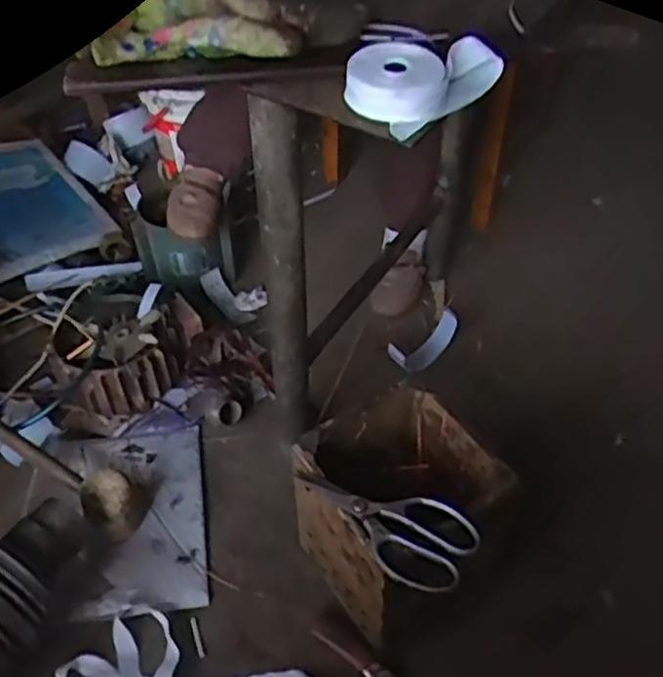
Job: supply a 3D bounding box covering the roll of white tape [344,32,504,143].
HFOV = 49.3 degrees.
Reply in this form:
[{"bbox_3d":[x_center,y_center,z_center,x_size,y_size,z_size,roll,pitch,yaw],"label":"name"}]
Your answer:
[{"bbox_3d":[0.072,-0.205,0.559,0.116,0.035,0.072,-33,54,-26],"label":"roll of white tape"}]

